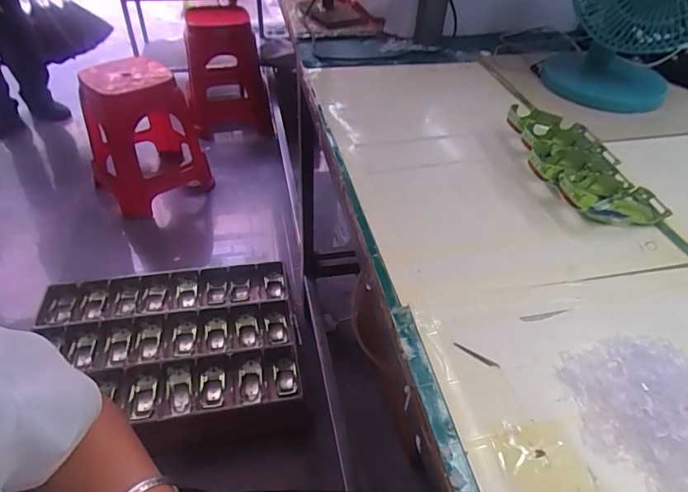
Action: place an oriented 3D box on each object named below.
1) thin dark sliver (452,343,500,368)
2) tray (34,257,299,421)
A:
[{"bbox_3d":[0.112,0.092,0.389,0.041,0.004,0.006,24,47,21],"label":"thin dark sliver"},{"bbox_3d":[-0.433,0.229,1.201,0.616,0.079,0.446,-2,43,-5],"label":"tray"}]

